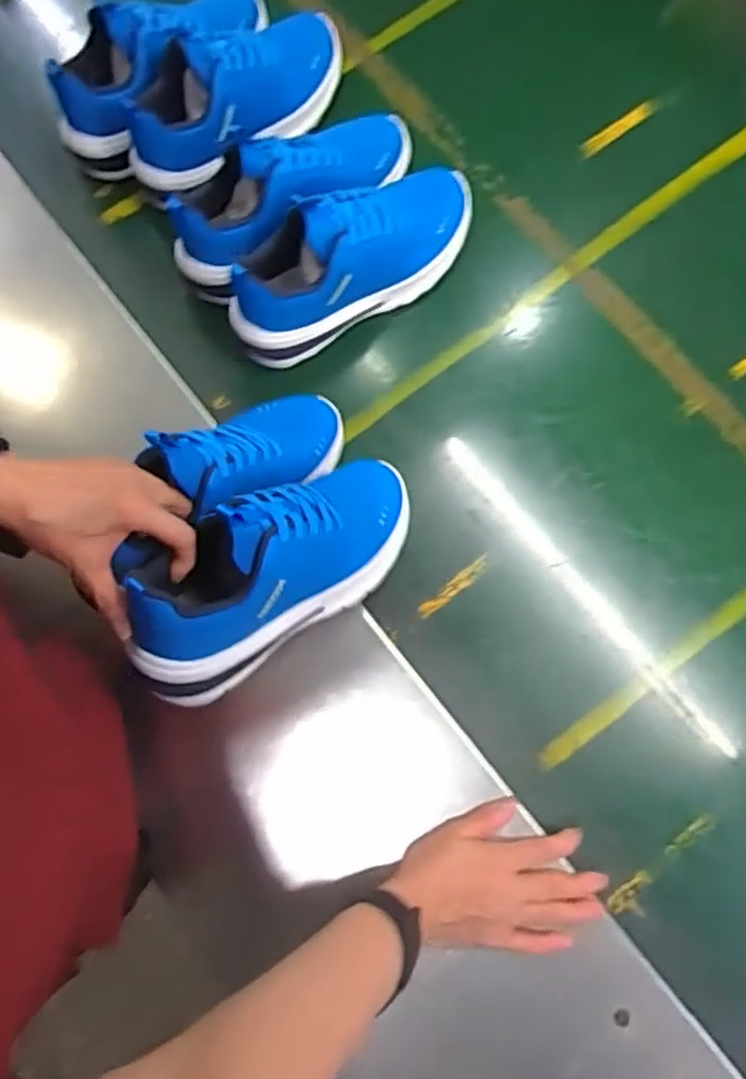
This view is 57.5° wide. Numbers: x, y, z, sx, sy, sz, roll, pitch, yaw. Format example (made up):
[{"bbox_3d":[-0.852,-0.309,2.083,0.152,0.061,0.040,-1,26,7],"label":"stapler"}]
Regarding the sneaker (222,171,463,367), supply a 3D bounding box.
[{"bbox_3d":[-0.016,-0.261,0.620,0.248,0.123,0.084,-33,80,-5],"label":"sneaker"}]

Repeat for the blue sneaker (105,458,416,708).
[{"bbox_3d":[-0.062,0.012,0.506,0.250,0.103,0.099,-32,76,-35],"label":"blue sneaker"}]

